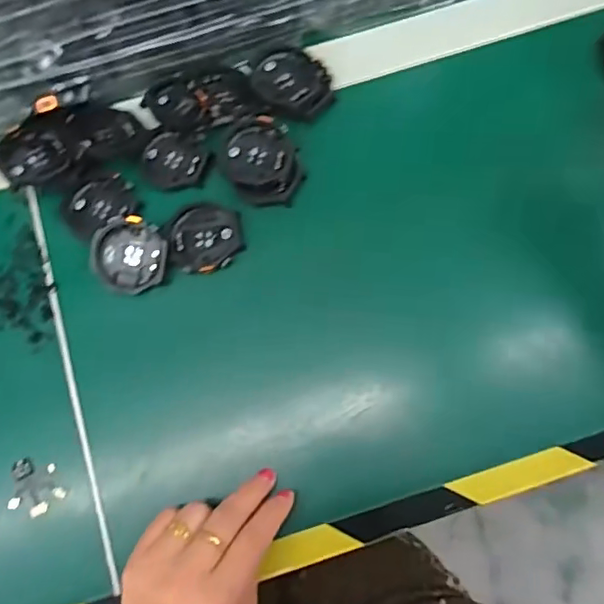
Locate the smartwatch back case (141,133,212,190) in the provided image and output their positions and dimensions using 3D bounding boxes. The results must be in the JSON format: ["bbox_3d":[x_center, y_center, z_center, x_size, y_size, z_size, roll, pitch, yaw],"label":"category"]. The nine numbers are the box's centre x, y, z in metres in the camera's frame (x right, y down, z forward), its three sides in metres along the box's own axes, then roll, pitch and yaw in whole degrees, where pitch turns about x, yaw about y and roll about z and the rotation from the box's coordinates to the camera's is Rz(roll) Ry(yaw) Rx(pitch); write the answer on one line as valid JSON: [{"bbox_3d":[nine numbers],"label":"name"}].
[{"bbox_3d":[-0.091,-0.099,0.398,0.047,0.013,0.041,42,81,11],"label":"smartwatch back case"}]

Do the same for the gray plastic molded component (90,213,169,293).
[{"bbox_3d":[-0.114,-0.031,0.376,0.050,0.018,0.046,0,75,2],"label":"gray plastic molded component"}]

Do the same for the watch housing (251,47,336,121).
[{"bbox_3d":[-0.007,-0.155,0.404,0.055,0.017,0.049,39,80,11],"label":"watch housing"}]

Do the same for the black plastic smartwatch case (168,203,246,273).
[{"bbox_3d":[-0.065,-0.044,0.383,0.049,0.006,0.049,20,77,7],"label":"black plastic smartwatch case"}]

